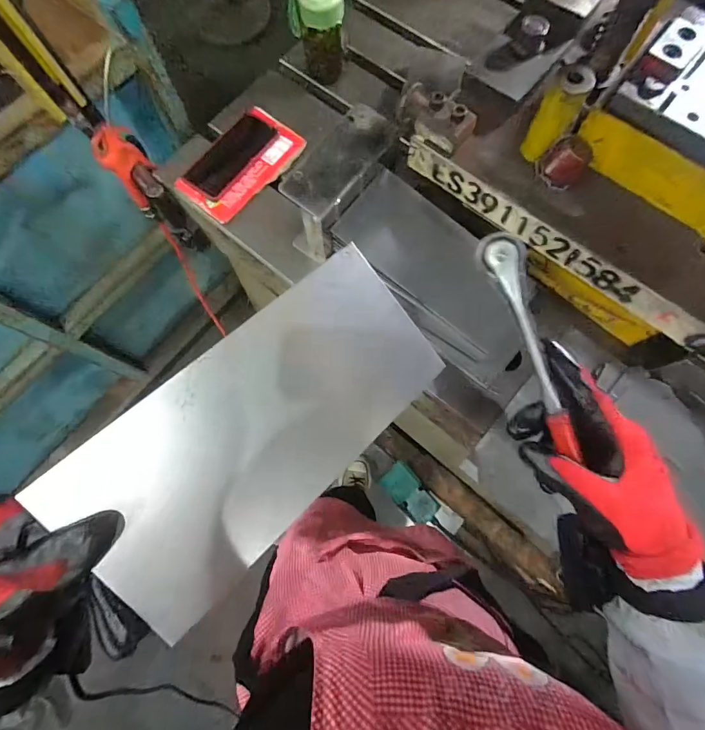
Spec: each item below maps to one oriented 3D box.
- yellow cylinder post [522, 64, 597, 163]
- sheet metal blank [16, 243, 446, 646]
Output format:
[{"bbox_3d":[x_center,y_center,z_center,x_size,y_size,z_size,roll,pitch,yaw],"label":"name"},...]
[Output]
[{"bbox_3d":[0.225,-0.274,0.450,0.037,0.094,0.033,13,75,4],"label":"yellow cylinder post"},{"bbox_3d":[-0.051,0.035,0.265,0.247,0.008,0.117,-42,100,-18],"label":"sheet metal blank"}]

